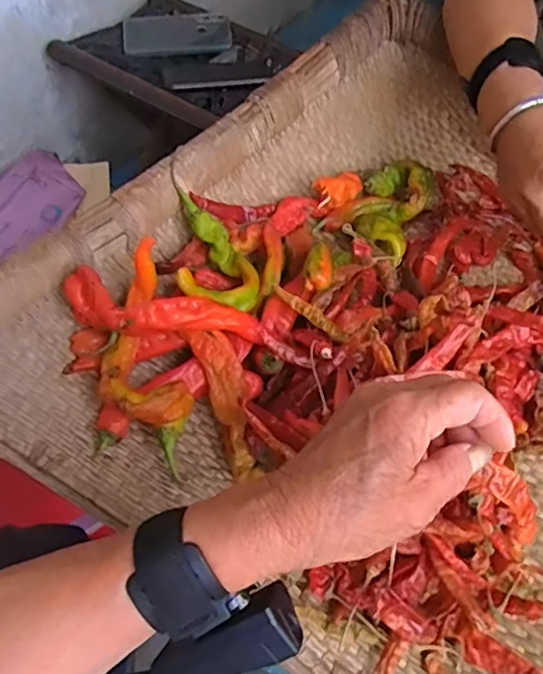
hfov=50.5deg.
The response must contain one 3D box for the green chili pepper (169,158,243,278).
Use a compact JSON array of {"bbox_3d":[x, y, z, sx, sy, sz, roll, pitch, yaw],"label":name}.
[{"bbox_3d":[-0.058,-0.096,0.485,0.021,0.014,0.105,-39,101,-27],"label":"green chili pepper"}]

